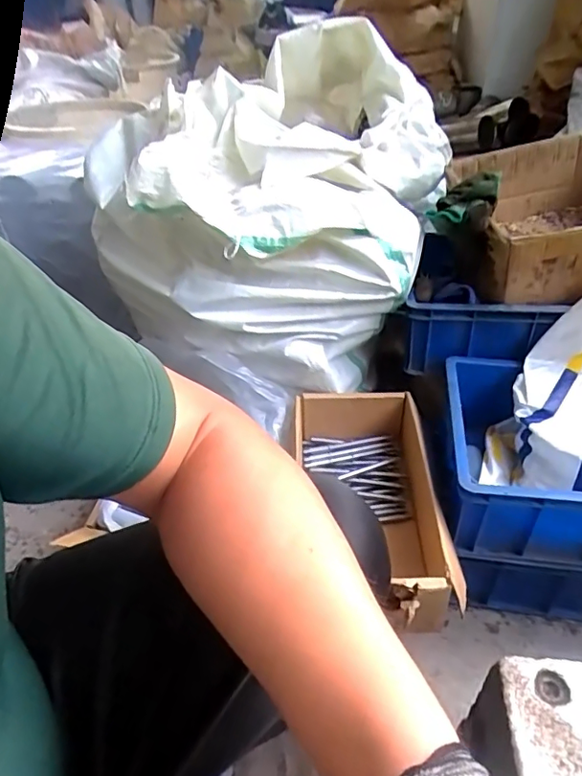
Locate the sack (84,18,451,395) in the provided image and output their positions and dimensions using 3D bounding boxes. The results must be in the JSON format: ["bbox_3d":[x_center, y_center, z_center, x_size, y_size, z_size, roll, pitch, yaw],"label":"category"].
[{"bbox_3d":[-0.030,-0.336,1.001,0.567,0.444,0.534,9,41,14],"label":"sack"}]

